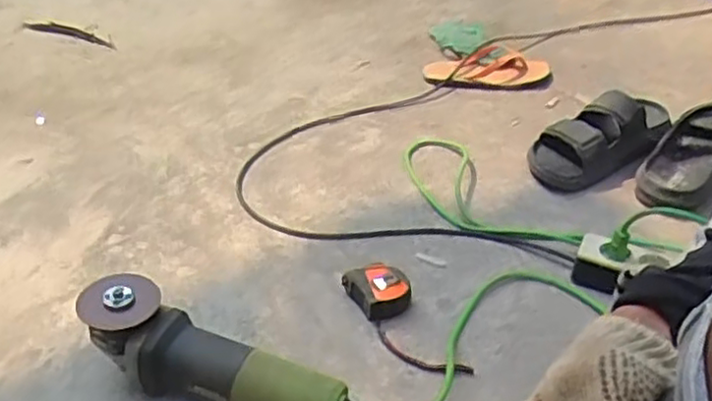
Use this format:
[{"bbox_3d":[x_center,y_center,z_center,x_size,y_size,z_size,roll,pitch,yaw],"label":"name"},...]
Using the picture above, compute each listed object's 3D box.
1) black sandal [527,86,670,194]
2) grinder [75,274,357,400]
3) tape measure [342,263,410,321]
[{"bbox_3d":[0.361,-0.105,1.034,0.256,0.087,0.115,-25,43,-30],"label":"black sandal"},{"bbox_3d":[-0.114,0.159,0.670,0.315,0.101,0.071,11,38,15],"label":"grinder"},{"bbox_3d":[0.025,0.103,0.802,0.058,0.031,0.066,-17,40,-22],"label":"tape measure"}]

